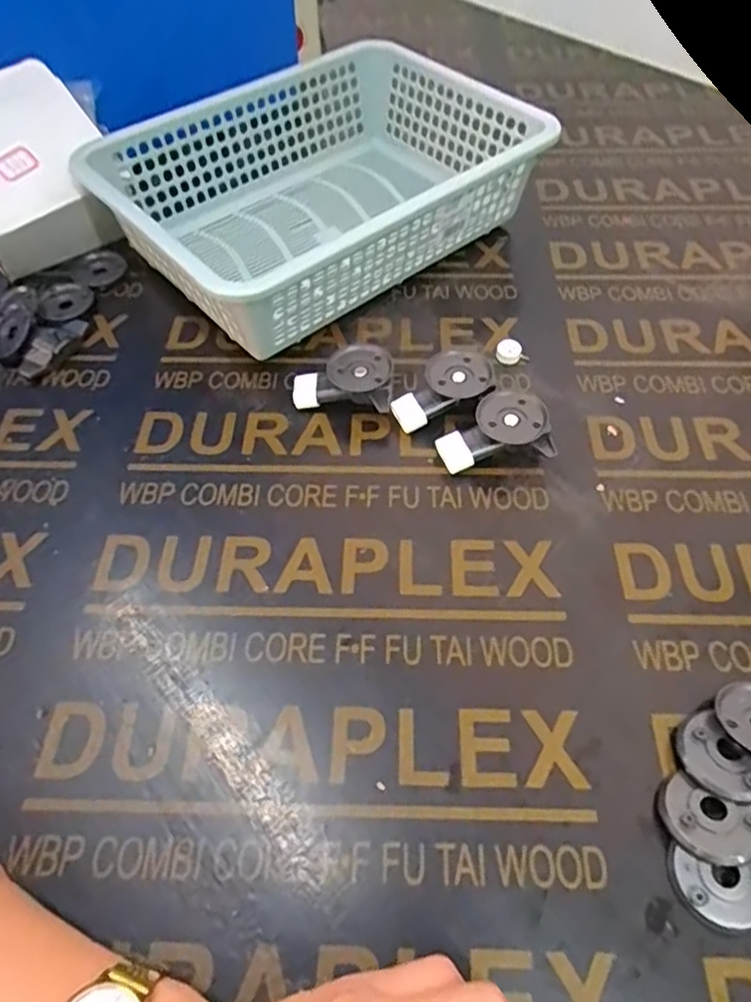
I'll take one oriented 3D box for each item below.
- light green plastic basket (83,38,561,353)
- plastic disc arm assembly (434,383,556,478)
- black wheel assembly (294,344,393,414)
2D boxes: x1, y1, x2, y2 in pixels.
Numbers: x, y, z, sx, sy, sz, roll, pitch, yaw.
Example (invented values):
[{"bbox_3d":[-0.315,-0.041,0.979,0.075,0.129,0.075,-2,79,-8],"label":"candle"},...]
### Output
[{"bbox_3d":[-0.040,-0.246,0.502,0.301,0.086,0.219,-36,62,-20],"label":"light green plastic basket"},{"bbox_3d":[0.074,-0.044,0.397,0.068,0.032,0.041,-3,56,-1],"label":"plastic disc arm assembly"},{"bbox_3d":[-0.020,-0.081,0.422,0.065,0.031,0.043,8,57,7],"label":"black wheel assembly"}]

